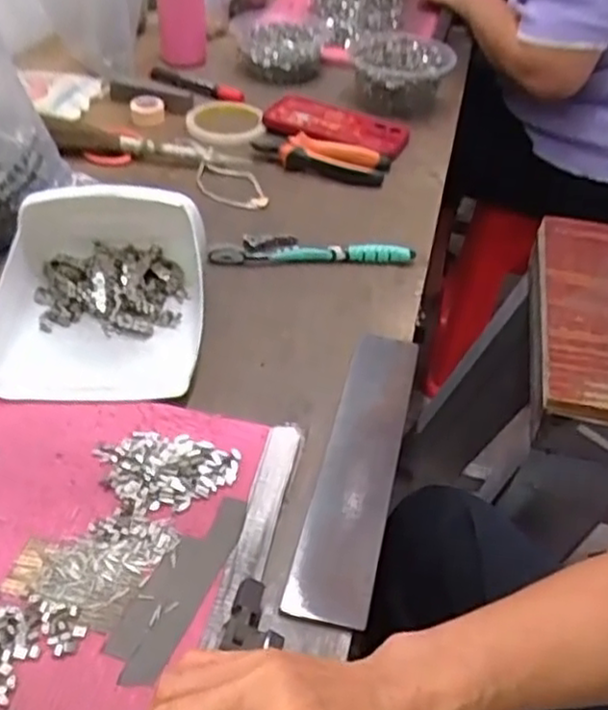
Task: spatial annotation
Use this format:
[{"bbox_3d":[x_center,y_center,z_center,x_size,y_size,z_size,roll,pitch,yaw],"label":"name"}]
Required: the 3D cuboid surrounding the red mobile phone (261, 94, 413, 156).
[{"bbox_3d":[0.039,-0.279,0.859,0.169,0.009,0.093,22,46,17],"label":"red mobile phone"}]

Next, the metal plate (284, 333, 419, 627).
[{"bbox_3d":[0.040,0.069,0.491,0.049,0.008,0.244,8,41,12],"label":"metal plate"}]

